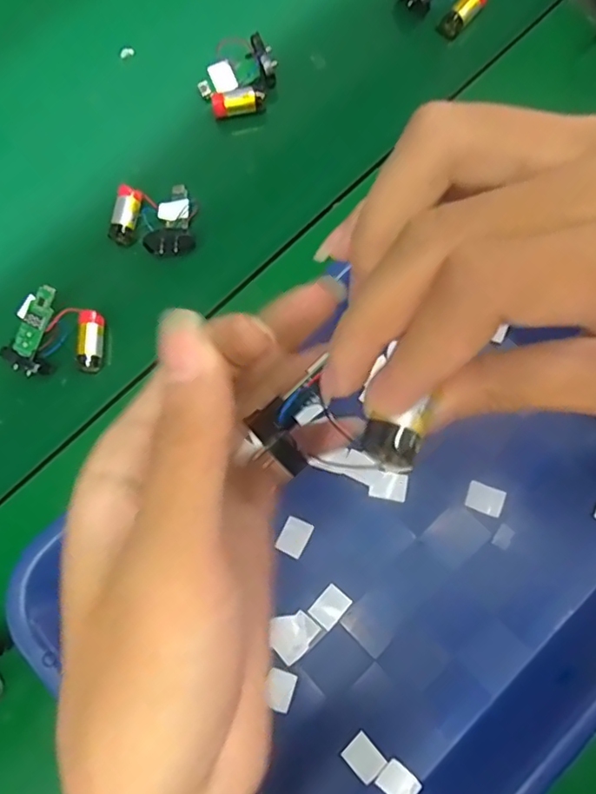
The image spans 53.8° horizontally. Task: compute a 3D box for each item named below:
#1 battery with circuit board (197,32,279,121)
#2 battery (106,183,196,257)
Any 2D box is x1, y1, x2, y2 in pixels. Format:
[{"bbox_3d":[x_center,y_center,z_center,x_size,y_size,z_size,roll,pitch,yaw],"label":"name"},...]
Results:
[{"bbox_3d":[-0.042,-0.220,0.408,0.048,0.020,0.058,16,78,5],"label":"battery with circuit board"},{"bbox_3d":[-0.094,-0.117,0.383,0.054,0.017,0.050,-1,77,2],"label":"battery"}]

